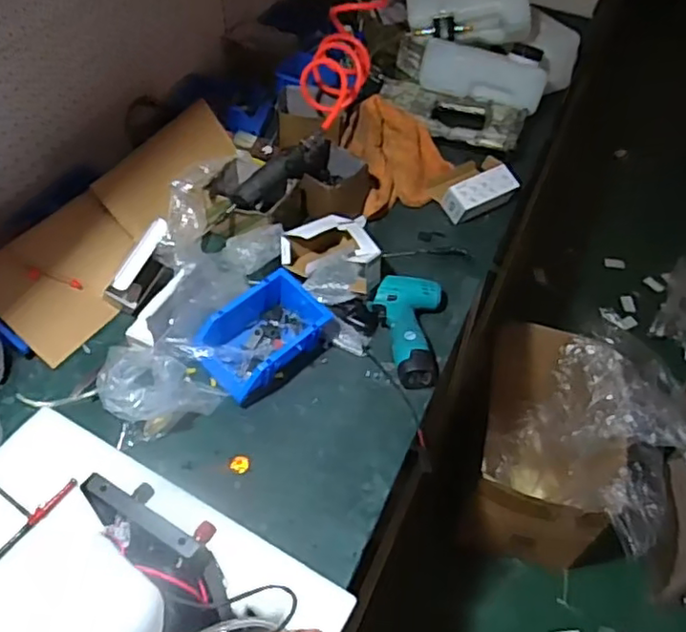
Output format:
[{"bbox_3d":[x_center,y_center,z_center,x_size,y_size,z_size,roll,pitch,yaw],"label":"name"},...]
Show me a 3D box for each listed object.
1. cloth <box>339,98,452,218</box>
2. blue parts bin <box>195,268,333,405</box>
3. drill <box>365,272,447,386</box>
[{"bbox_3d":[0.106,-0.312,1.218,0.184,0.107,0.238,-10,50,-10],"label":"cloth"},{"bbox_3d":[-0.120,0.035,0.937,0.118,0.084,0.194,36,58,26],"label":"blue parts bin"},{"bbox_3d":[0.096,0.019,0.974,0.116,0.049,0.192,9,50,6],"label":"drill"}]

